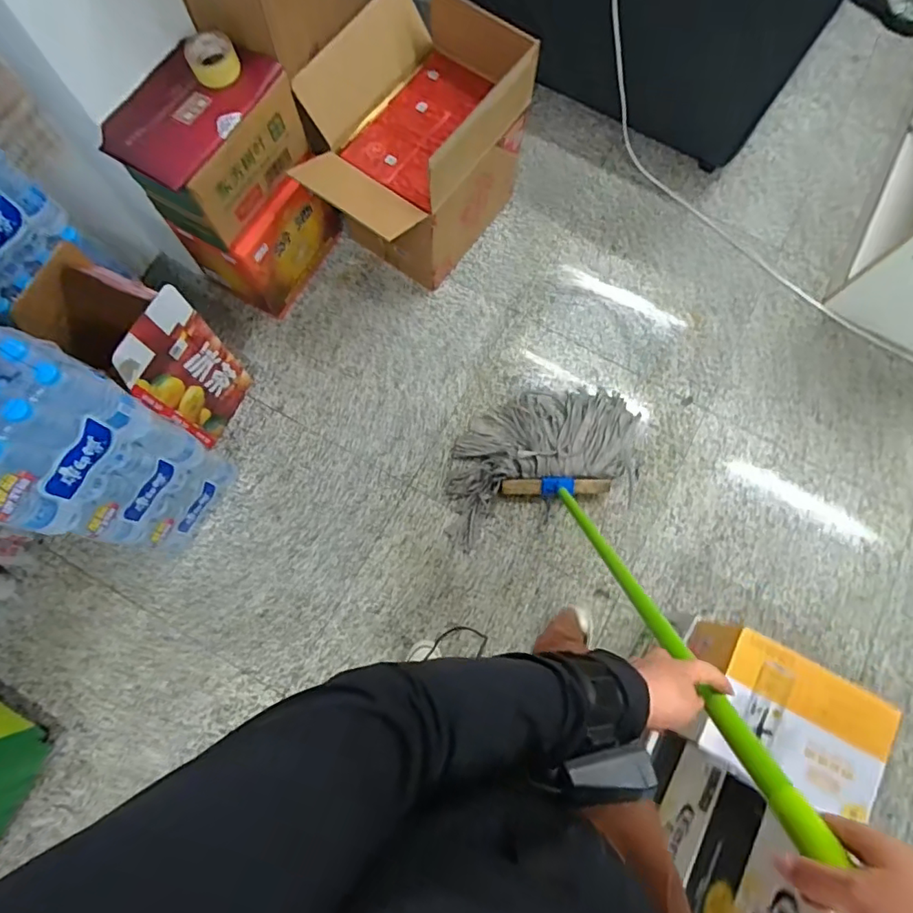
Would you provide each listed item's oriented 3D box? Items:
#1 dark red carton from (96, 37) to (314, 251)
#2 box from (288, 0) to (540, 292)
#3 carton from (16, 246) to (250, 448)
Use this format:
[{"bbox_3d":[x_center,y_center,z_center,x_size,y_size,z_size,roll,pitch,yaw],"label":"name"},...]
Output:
[{"bbox_3d":[-0.527,-0.675,1.158,0.231,0.202,0.359,32,78,6],"label":"dark red carton"},{"bbox_3d":[-0.124,-0.772,1.385,0.404,0.452,0.551,36,79,7],"label":"box"},{"bbox_3d":[-0.695,-0.237,1.225,0.262,0.475,0.209,26,77,4],"label":"carton"}]

